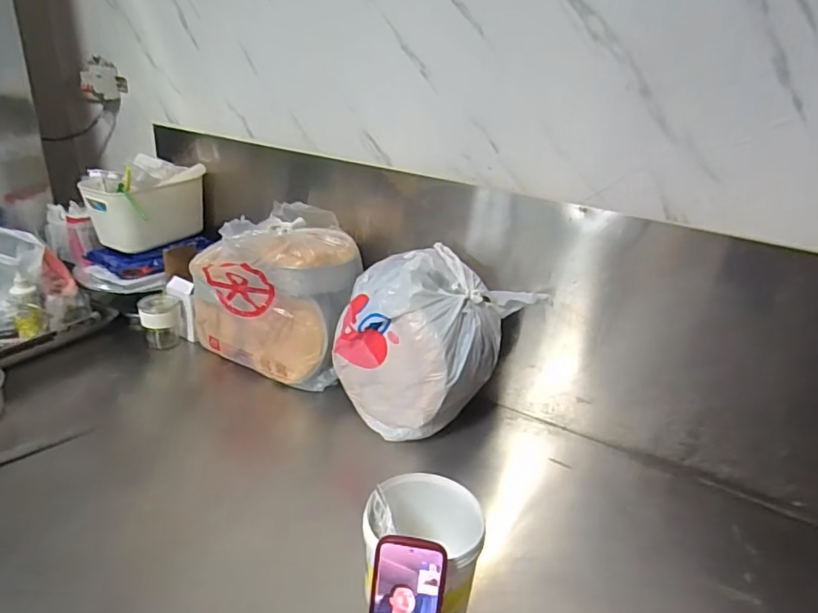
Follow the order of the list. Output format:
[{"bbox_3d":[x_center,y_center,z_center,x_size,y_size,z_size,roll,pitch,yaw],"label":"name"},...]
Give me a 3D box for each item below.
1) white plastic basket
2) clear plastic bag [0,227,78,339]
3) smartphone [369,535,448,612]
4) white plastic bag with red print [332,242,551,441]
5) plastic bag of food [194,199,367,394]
[{"bbox_3d":[-0.629,-0.240,1.290,0.177,0.154,0.216,13,26,16],"label":"white plastic basket"},{"bbox_3d":[-0.844,-0.062,1.178,0.169,0.195,0.181,27,33,37],"label":"clear plastic bag"},{"bbox_3d":[-0.003,0.342,0.625,0.082,0.152,0.009,8,10,6],"label":"smartphone"},{"bbox_3d":[0.022,0.056,1.023,0.322,0.316,0.191,15,27,18],"label":"white plastic bag with red print"},{"bbox_3d":[-0.294,-0.033,1.156,0.349,0.317,0.179,10,26,9],"label":"plastic bag of food"}]

